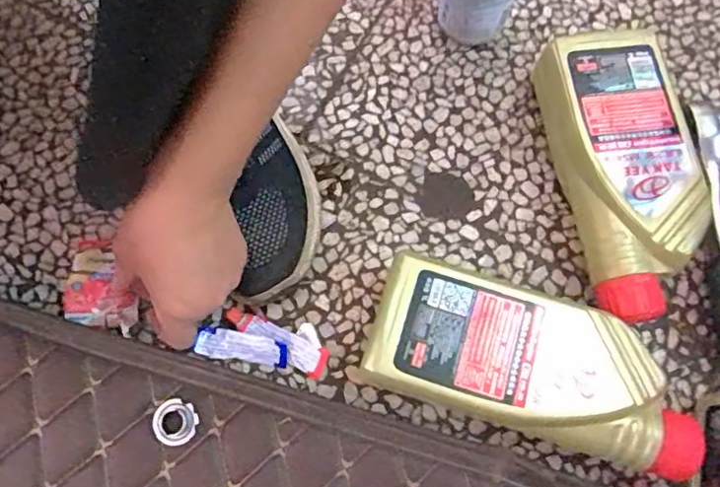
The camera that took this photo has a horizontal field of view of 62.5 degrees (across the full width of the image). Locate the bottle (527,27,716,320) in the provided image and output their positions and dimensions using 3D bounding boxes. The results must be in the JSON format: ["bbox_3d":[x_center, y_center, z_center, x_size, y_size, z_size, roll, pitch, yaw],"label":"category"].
[{"bbox_3d":[0.220,-0.057,0.494,0.104,0.065,0.242,-2,71,-3],"label":"bottle"}]

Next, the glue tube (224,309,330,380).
[{"bbox_3d":[-0.065,0.074,0.464,0.082,0.014,0.023,30,72,8],"label":"glue tube"}]

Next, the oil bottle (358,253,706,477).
[{"bbox_3d":[0.128,0.090,0.437,0.243,0.064,0.094,17,71,3],"label":"oil bottle"}]

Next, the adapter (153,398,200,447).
[{"bbox_3d":[-0.135,0.131,0.433,0.031,0.012,0.031,1,71,-2],"label":"adapter"}]

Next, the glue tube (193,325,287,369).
[{"bbox_3d":[-0.092,0.081,0.461,0.070,0.011,0.021,11,71,1],"label":"glue tube"}]

